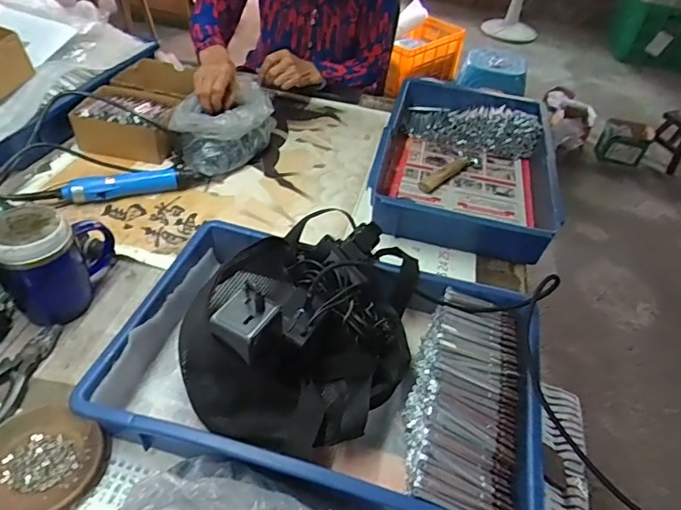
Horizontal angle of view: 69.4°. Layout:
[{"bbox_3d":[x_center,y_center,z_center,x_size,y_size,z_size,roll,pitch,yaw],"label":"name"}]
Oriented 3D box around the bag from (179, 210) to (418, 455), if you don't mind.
[{"bbox_3d":[-0.040,0.069,0.548,0.264,0.120,0.265,4,44,-4],"label":"bag"}]

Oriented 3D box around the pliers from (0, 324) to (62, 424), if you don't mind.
[{"bbox_3d":[-0.363,0.140,0.523,0.058,0.014,0.166,15,44,8],"label":"pliers"}]

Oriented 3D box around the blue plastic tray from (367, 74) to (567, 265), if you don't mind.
[{"bbox_3d":[0.224,-0.177,0.899,0.295,0.100,0.431,13,44,6],"label":"blue plastic tray"}]

